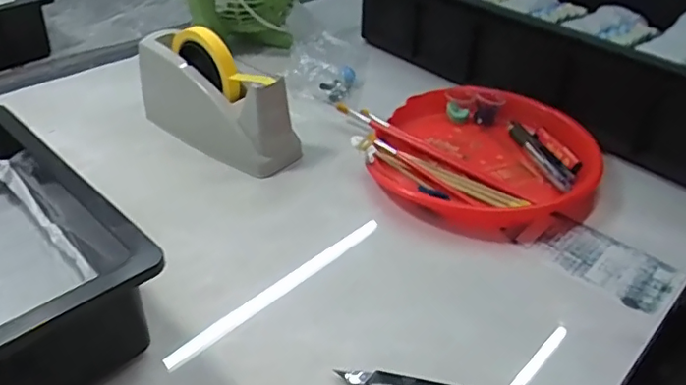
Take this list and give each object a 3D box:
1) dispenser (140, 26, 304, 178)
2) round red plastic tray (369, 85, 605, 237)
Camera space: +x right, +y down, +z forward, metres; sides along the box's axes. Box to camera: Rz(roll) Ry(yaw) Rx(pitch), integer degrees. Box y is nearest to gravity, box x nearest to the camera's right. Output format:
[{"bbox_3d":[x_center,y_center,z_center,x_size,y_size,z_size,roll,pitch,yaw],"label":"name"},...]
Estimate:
[{"bbox_3d":[-0.145,-0.115,0.645,0.208,0.115,0.077,29,44,32],"label":"dispenser"},{"bbox_3d":[0.158,-0.039,0.621,0.228,0.049,0.230,11,37,12],"label":"round red plastic tray"}]

